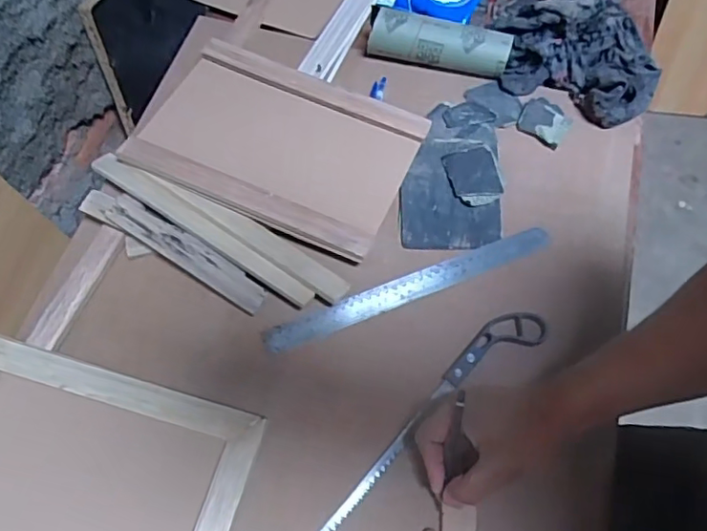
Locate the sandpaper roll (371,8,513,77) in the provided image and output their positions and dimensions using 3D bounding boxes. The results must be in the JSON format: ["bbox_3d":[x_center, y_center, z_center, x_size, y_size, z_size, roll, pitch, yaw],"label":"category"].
[{"bbox_3d":[0.107,-0.283,0.713,0.171,0.043,0.038,12,64,5],"label":"sandpaper roll"}]

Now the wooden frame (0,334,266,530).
[{"bbox_3d":[-0.253,0.196,0.506,0.298,0.027,0.206,15,64,6],"label":"wooden frame"}]

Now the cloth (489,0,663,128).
[{"bbox_3d":[0.288,-0.281,0.726,0.198,0.040,0.236,1,64,0],"label":"cloth"}]

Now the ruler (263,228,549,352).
[{"bbox_3d":[0.060,0.022,0.602,0.320,0.007,0.028,-20,68,-9],"label":"ruler"}]

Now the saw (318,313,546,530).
[{"bbox_3d":[0.062,0.151,0.539,0.327,0.023,0.046,-39,71,-18],"label":"saw"}]

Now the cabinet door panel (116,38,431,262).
[{"bbox_3d":[-0.086,-0.144,0.658,0.289,0.027,0.203,22,65,10],"label":"cabinet door panel"}]

